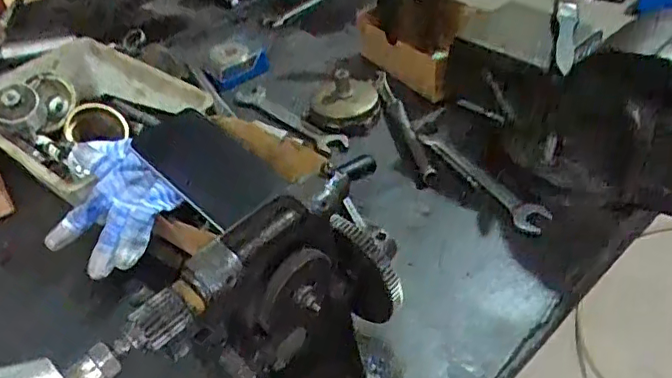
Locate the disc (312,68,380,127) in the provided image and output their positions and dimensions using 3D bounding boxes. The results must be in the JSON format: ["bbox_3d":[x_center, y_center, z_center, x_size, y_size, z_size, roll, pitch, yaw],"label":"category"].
[{"bbox_3d":[0.011,-0.099,0.630,0.070,0.038,0.070,-3,41,3],"label":"disc"}]

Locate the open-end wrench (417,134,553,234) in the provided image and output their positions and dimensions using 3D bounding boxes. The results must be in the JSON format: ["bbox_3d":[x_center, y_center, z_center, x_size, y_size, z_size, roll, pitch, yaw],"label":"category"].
[{"bbox_3d":[0.135,-0.012,0.556,0.030,0.014,0.165,-26,45,-22],"label":"open-end wrench"}]

